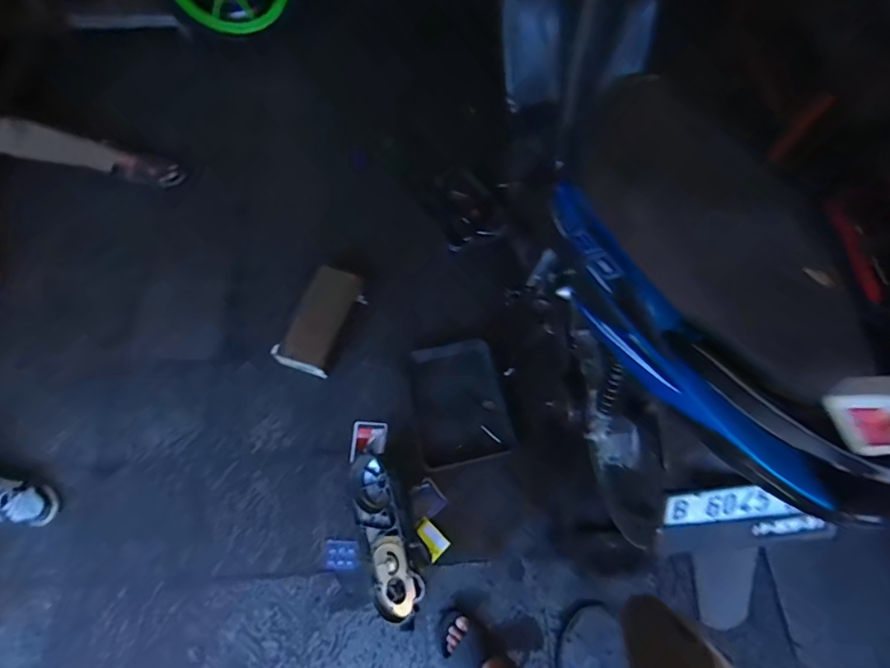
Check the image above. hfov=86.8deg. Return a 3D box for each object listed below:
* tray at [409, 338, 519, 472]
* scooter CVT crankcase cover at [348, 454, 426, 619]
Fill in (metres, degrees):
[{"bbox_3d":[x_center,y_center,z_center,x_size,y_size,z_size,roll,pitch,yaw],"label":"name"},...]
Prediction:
[{"bbox_3d":[0.039,0.199,1.385,0.262,0.074,0.350,-12,65,-6],"label":"tray"},{"bbox_3d":[-0.155,0.496,1.184,0.120,0.110,0.388,-17,66,-9],"label":"scooter CVT crankcase cover"}]

